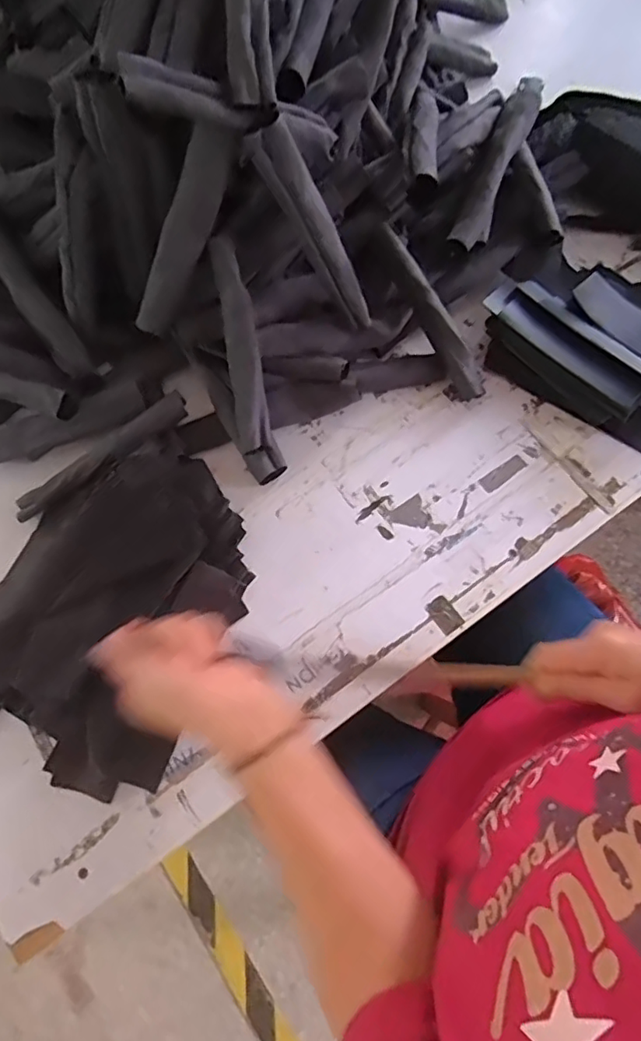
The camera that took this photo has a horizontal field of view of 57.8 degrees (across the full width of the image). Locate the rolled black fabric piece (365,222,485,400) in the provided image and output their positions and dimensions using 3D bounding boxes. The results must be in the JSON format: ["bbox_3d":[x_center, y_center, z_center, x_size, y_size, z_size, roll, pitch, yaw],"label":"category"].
[{"bbox_3d":[0.106,-0.204,0.570,0.022,0.033,0.184,-35,95,-10],"label":"rolled black fabric piece"}]

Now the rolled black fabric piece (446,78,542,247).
[{"bbox_3d":[0.175,-0.351,0.581,0.034,0.034,0.182,23,91,9],"label":"rolled black fabric piece"}]

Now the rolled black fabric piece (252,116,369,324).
[{"bbox_3d":[0.001,-0.242,0.497,0.022,0.181,0.032,22,70,43],"label":"rolled black fabric piece"}]

